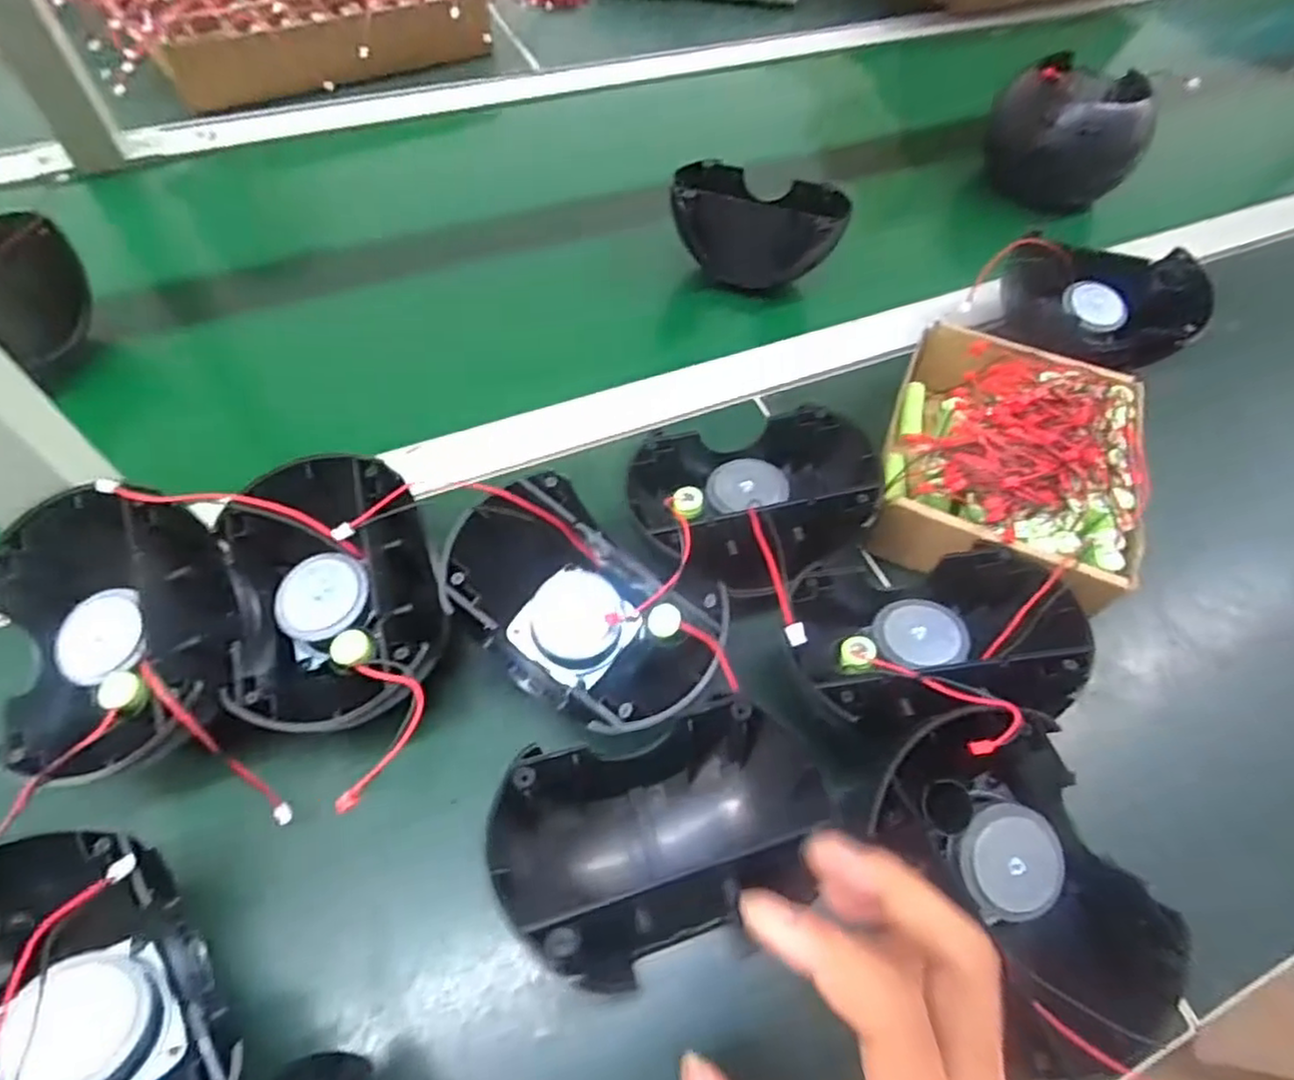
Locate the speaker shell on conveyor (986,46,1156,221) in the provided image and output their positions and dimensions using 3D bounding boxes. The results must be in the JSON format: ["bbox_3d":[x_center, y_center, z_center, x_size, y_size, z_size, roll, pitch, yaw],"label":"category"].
[{"bbox_3d":[0.375,-0.369,0.648,0.100,0.097,0.109,-7,58,-8],"label":"speaker shell on conveyor"}]

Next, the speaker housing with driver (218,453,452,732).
[{"bbox_3d":[-0.148,0.028,0.336,0.093,0.056,0.131,-18,60,-14],"label":"speaker housing with driver"}]

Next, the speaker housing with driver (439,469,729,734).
[{"bbox_3d":[-0.031,0.032,0.339,0.138,0.059,0.088,32,61,16],"label":"speaker housing with driver"}]

